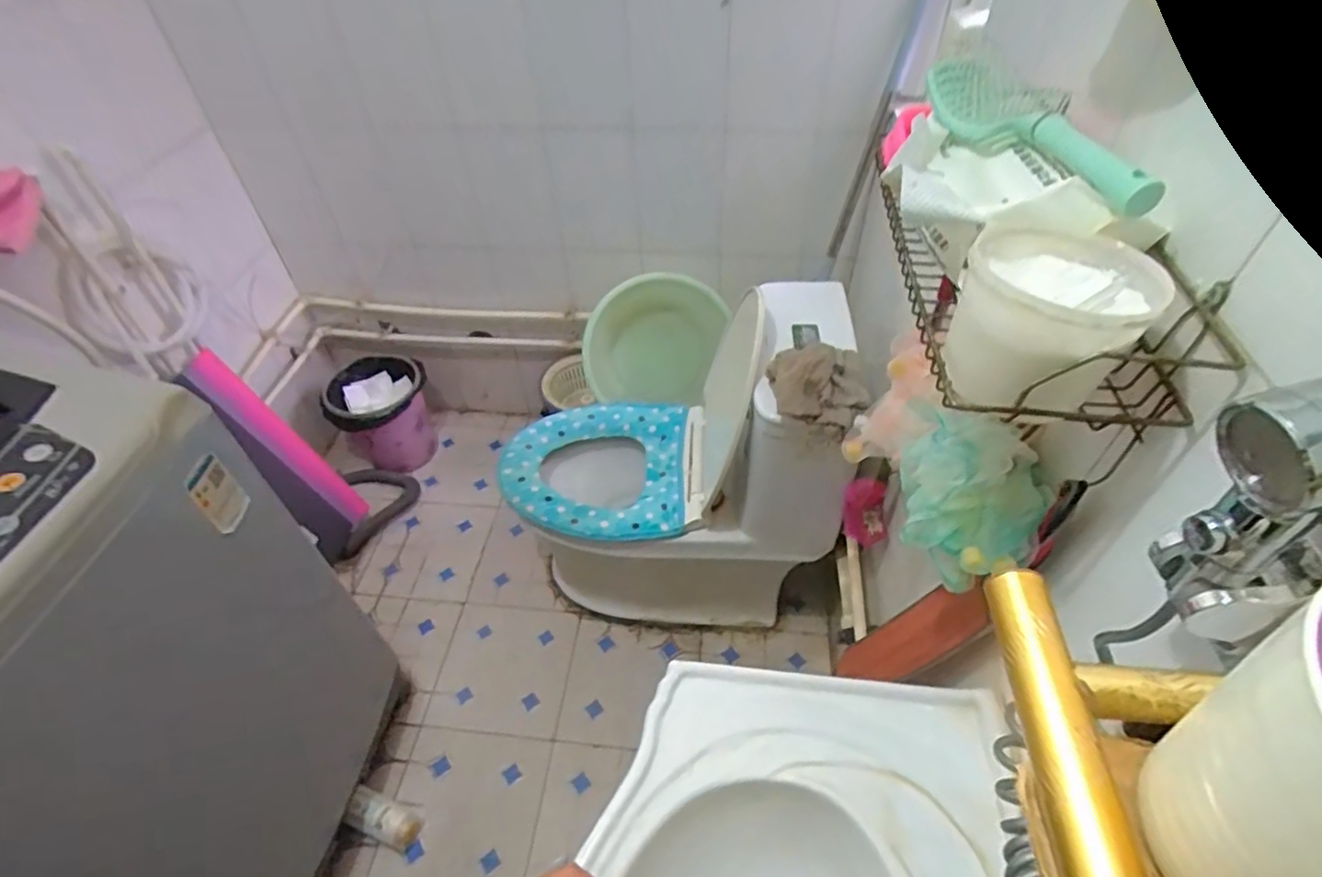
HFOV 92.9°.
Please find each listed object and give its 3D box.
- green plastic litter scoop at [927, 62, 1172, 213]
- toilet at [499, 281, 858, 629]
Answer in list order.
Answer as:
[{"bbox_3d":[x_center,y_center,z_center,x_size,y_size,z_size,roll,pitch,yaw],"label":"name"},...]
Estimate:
[{"bbox_3d":[0.271,-0.230,0.473,0.077,0.040,0.239,-2,47,1],"label":"green plastic litter scoop"},{"bbox_3d":[0.007,0.068,1.380,0.695,0.786,0.433,1,47,3],"label":"toilet"}]

